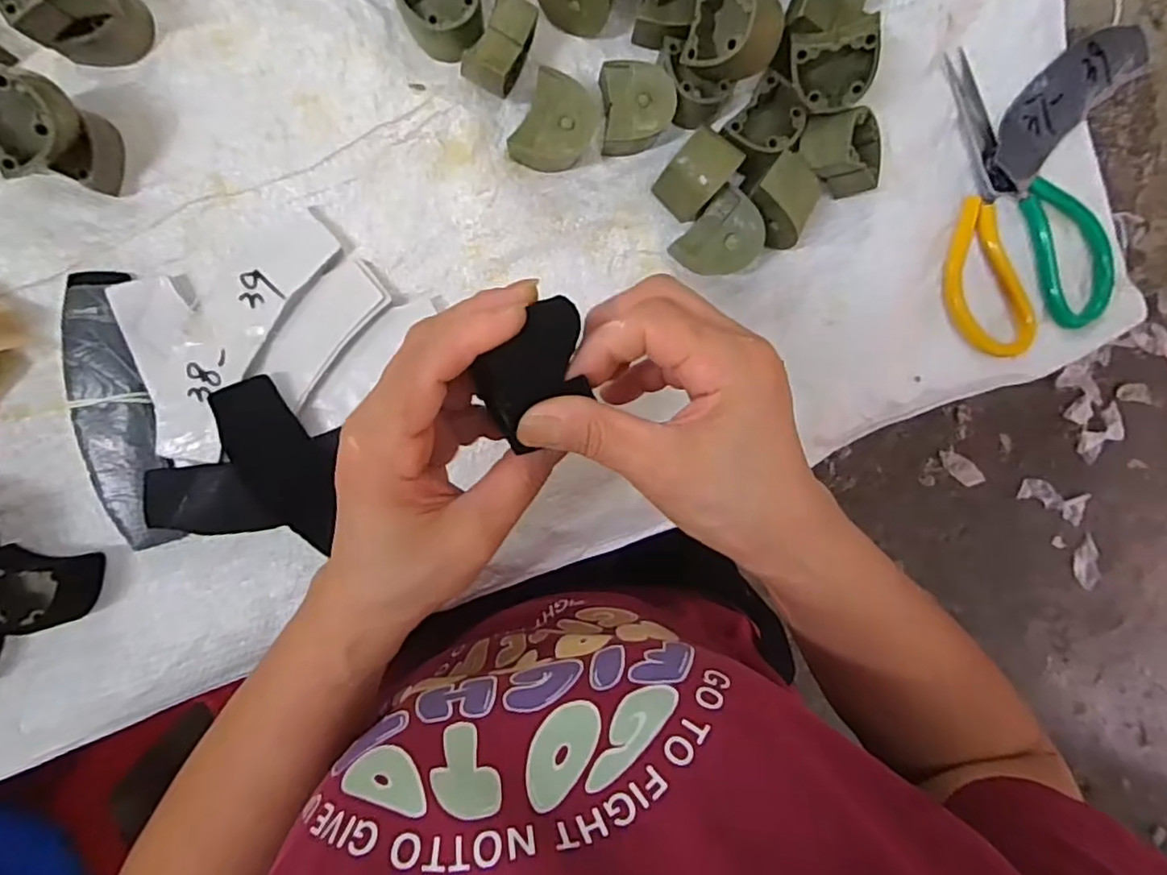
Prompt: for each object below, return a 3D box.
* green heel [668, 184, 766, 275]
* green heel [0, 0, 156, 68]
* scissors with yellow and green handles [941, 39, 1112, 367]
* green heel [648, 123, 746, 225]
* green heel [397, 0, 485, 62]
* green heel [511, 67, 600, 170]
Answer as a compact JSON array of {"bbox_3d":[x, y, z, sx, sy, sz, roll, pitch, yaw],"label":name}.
[{"bbox_3d":[0.083,-0.118,0.381,0.041,0.033,0.051,41,87,-7],"label":"green heel"},{"bbox_3d":[-0.267,-0.227,0.327,0.047,0.053,0.050,0,93,-7],"label":"green heel"},{"bbox_3d":[0.286,-0.153,0.407,0.110,0.014,0.189,-8,97,-5],"label":"scissors with yellow and green handles"},{"bbox_3d":[0.067,-0.157,0.376,0.033,0.037,0.043,38,87,-7],"label":"green heel"},{"bbox_3d":[-0.078,-0.243,0.358,0.046,0.023,0.045,-28,96,-5],"label":"green heel"},{"bbox_3d":[-0.016,-0.181,0.367,0.041,0.028,0.050,26,89,-8],"label":"green heel"}]

